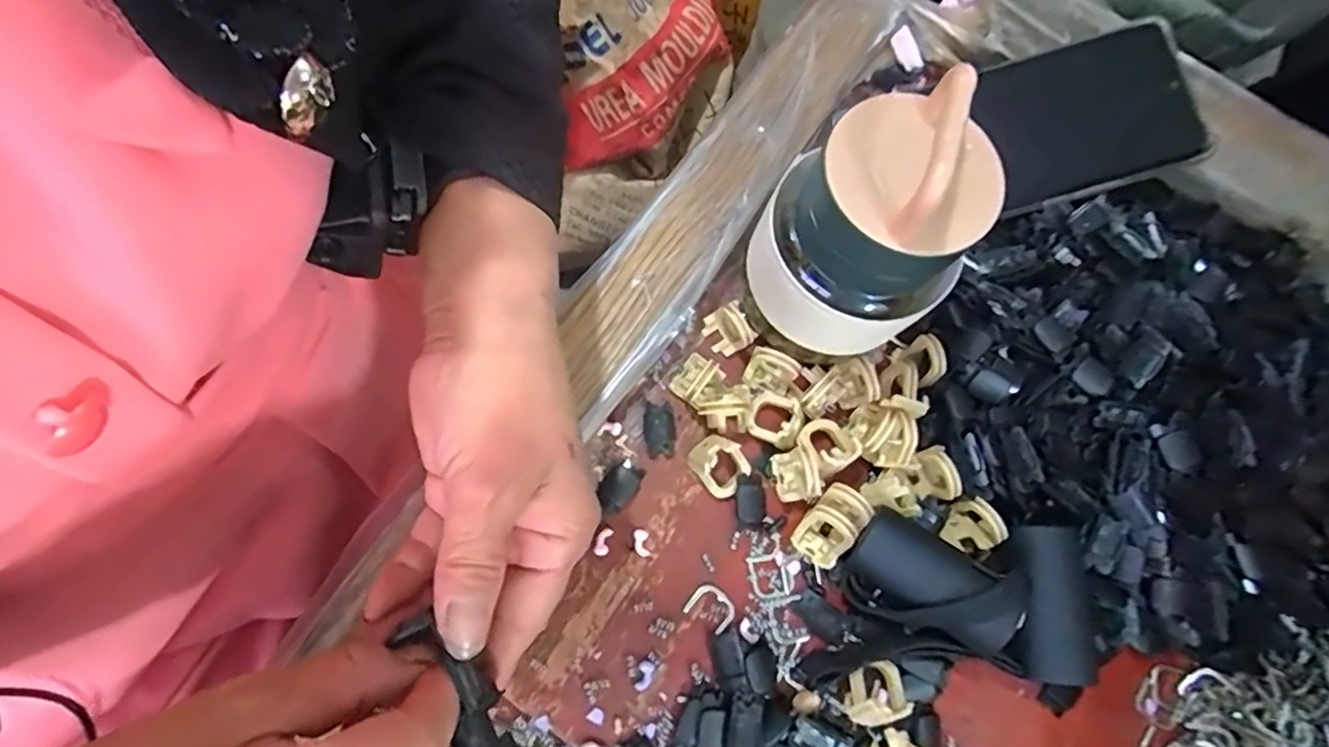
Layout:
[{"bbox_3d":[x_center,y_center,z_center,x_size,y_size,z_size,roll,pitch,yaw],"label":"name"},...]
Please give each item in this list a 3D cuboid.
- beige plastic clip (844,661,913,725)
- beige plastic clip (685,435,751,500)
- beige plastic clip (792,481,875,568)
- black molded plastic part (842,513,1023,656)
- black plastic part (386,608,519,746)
[{"bbox_3d":[0.086,0.128,0.253,0.025,0.014,0.022,-15,75,-9],"label":"beige plastic clip"},{"bbox_3d":[0.024,0.039,0.278,0.020,0.017,0.026,-42,80,-15],"label":"beige plastic clip"},{"bbox_3d":[0.071,0.064,0.271,0.021,0.013,0.036,38,105,18],"label":"beige plastic clip"},{"bbox_3d":[0.106,0.083,0.252,0.063,0.023,0.027,34,70,23],"label":"black molded plastic part"},{"bbox_3d":[-0.062,0.097,0.195,0.016,0.015,0.053,-31,80,-14],"label":"black plastic part"}]

